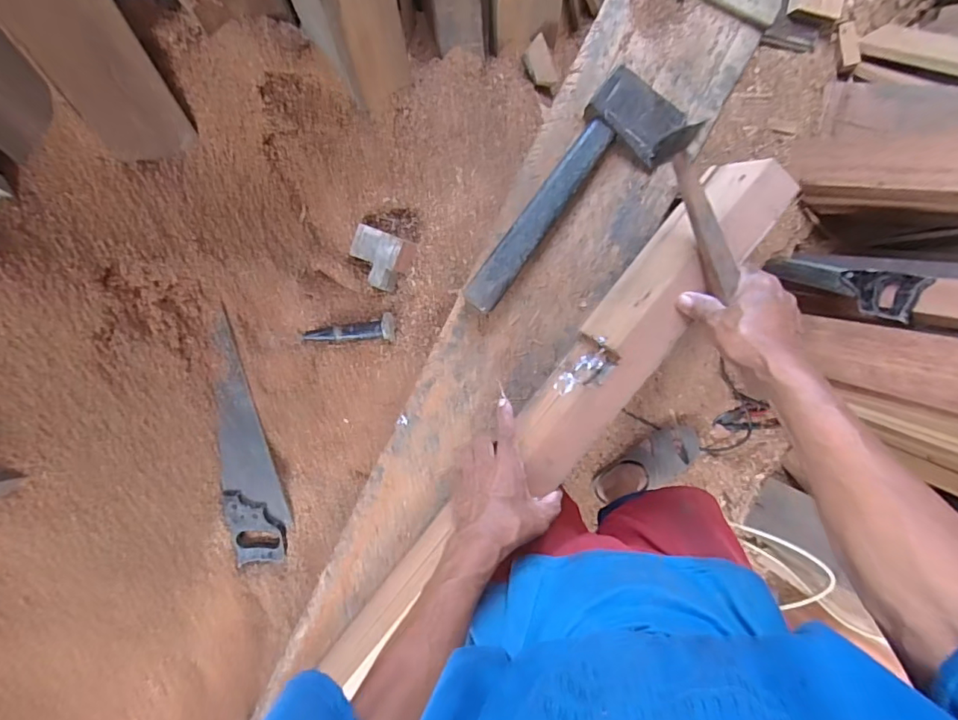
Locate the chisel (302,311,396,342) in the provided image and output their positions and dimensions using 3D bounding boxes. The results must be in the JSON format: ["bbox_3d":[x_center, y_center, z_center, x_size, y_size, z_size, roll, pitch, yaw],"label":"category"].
[{"bbox_3d":[-0.226,-0.046,0.878,0.159,0.034,0.048,-8,98,1],"label":"chisel"}]

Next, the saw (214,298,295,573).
[{"bbox_3d":[-0.422,0.151,0.896,0.097,0.020,0.442,-10,98,2],"label":"saw"}]

